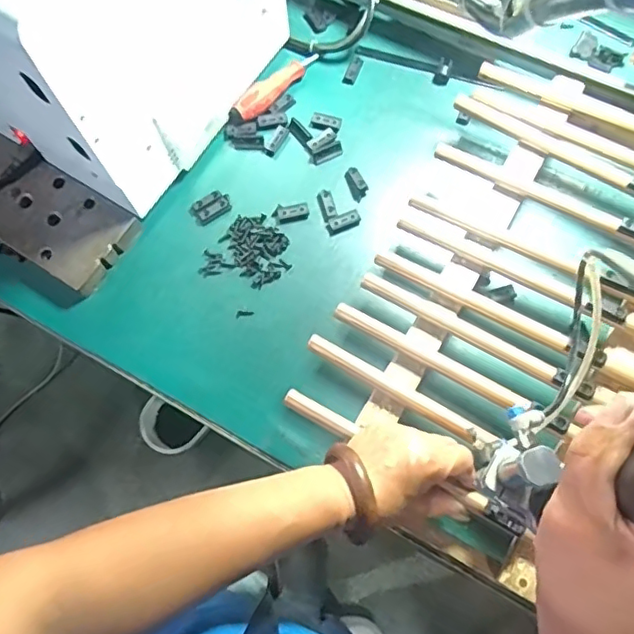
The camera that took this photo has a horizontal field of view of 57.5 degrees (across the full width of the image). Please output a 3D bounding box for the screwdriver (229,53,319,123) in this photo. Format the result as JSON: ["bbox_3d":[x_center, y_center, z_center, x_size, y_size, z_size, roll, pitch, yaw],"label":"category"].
[{"bbox_3d":[-0.049,-0.275,0.684,0.028,0.022,0.133,40,77,14],"label":"screwdriver"}]

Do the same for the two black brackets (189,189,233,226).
[{"bbox_3d":[-0.119,-0.124,0.650,0.044,0.005,0.031,-37,74,-10],"label":"two black brackets"}]

